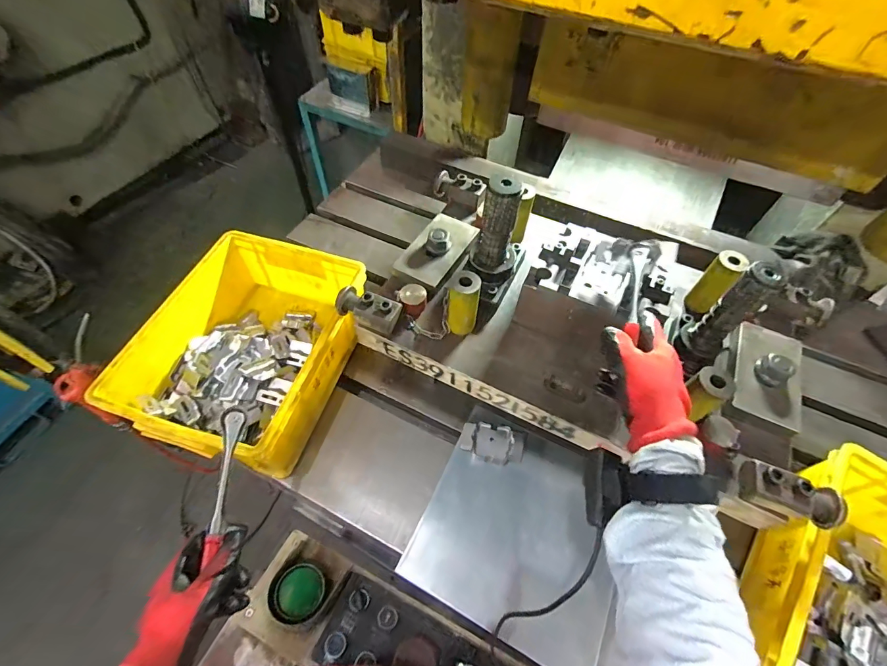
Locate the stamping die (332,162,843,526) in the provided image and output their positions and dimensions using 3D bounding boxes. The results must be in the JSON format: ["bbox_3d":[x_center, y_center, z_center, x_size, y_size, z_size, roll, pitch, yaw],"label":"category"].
[{"bbox_3d":[0.203,-0.053,0.553,0.601,0.200,0.336,25,59,14],"label":"stamping die"}]

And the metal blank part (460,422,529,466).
[{"bbox_3d":[0.076,0.166,0.612,0.095,0.019,0.053,8,56,3],"label":"metal blank part"}]

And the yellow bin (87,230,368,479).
[{"bbox_3d":[-0.295,0.024,0.641,0.262,0.129,0.344,17,57,9],"label":"yellow bin"}]

